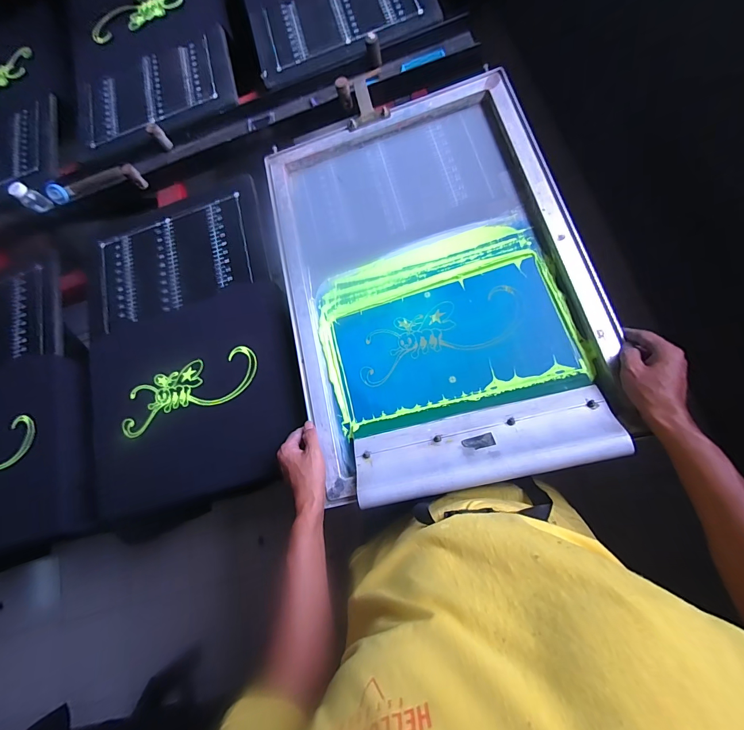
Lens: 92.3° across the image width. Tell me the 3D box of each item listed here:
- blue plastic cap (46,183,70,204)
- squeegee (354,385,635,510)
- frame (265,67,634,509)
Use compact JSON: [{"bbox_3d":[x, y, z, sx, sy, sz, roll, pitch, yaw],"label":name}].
[{"bbox_3d":[-0.699,-0.381,0.793,0.034,0.033,0.035,0,67,-1],"label":"blue plastic cap"},{"bbox_3d":[0.146,0.111,0.487,0.344,0.032,0.099,-15,68,9],"label":"squeegee"},{"bbox_3d":[0.085,-0.149,0.578,0.458,0.061,0.652,-16,73,8],"label":"frame"}]

